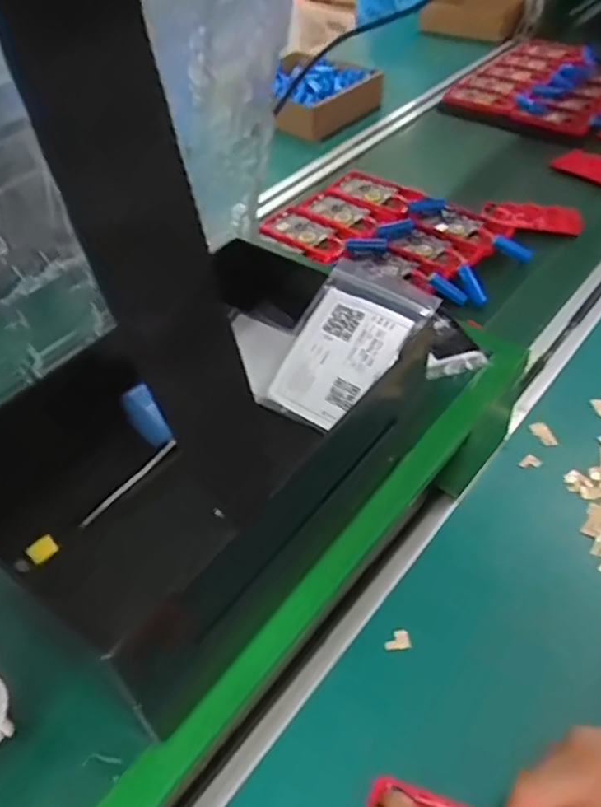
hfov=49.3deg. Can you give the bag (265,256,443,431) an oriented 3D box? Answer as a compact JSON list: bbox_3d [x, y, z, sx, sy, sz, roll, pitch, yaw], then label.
[{"bbox_3d":[0.026,-0.036,0.394,0.070,0.009,0.100,30,83,27],"label":"bag"}]

